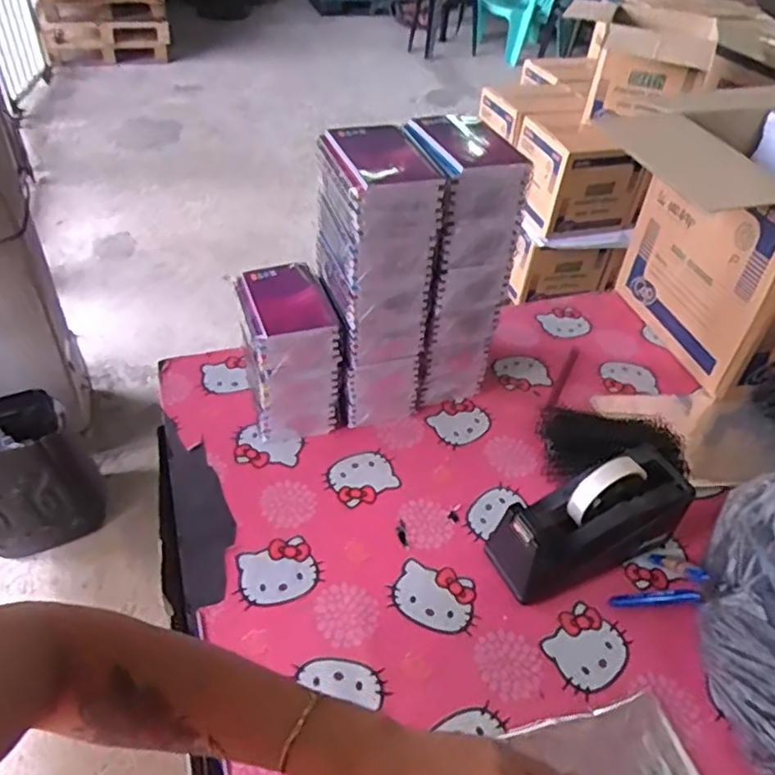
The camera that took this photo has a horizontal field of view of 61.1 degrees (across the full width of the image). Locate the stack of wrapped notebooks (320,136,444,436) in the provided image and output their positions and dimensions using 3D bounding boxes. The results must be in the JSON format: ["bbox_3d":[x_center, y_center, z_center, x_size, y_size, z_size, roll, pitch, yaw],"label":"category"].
[{"bbox_3d":[-0.018,-0.107,0.771,0.104,0.336,0.143,-11,44,-17],"label":"stack of wrapped notebooks"}]

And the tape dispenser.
[{"bbox_3d":[0.215,0.136,0.688,0.204,0.122,0.082,-15,46,-20],"label":"tape dispenser"}]

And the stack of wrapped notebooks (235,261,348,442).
[{"bbox_3d":[-0.116,-0.043,0.792,0.099,0.197,0.119,-10,44,-16],"label":"stack of wrapped notebooks"}]

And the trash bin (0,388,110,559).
[{"bbox_3d":[-0.883,0.233,1.599,0.317,0.370,0.276,-19,47,-24],"label":"trash bin"}]

